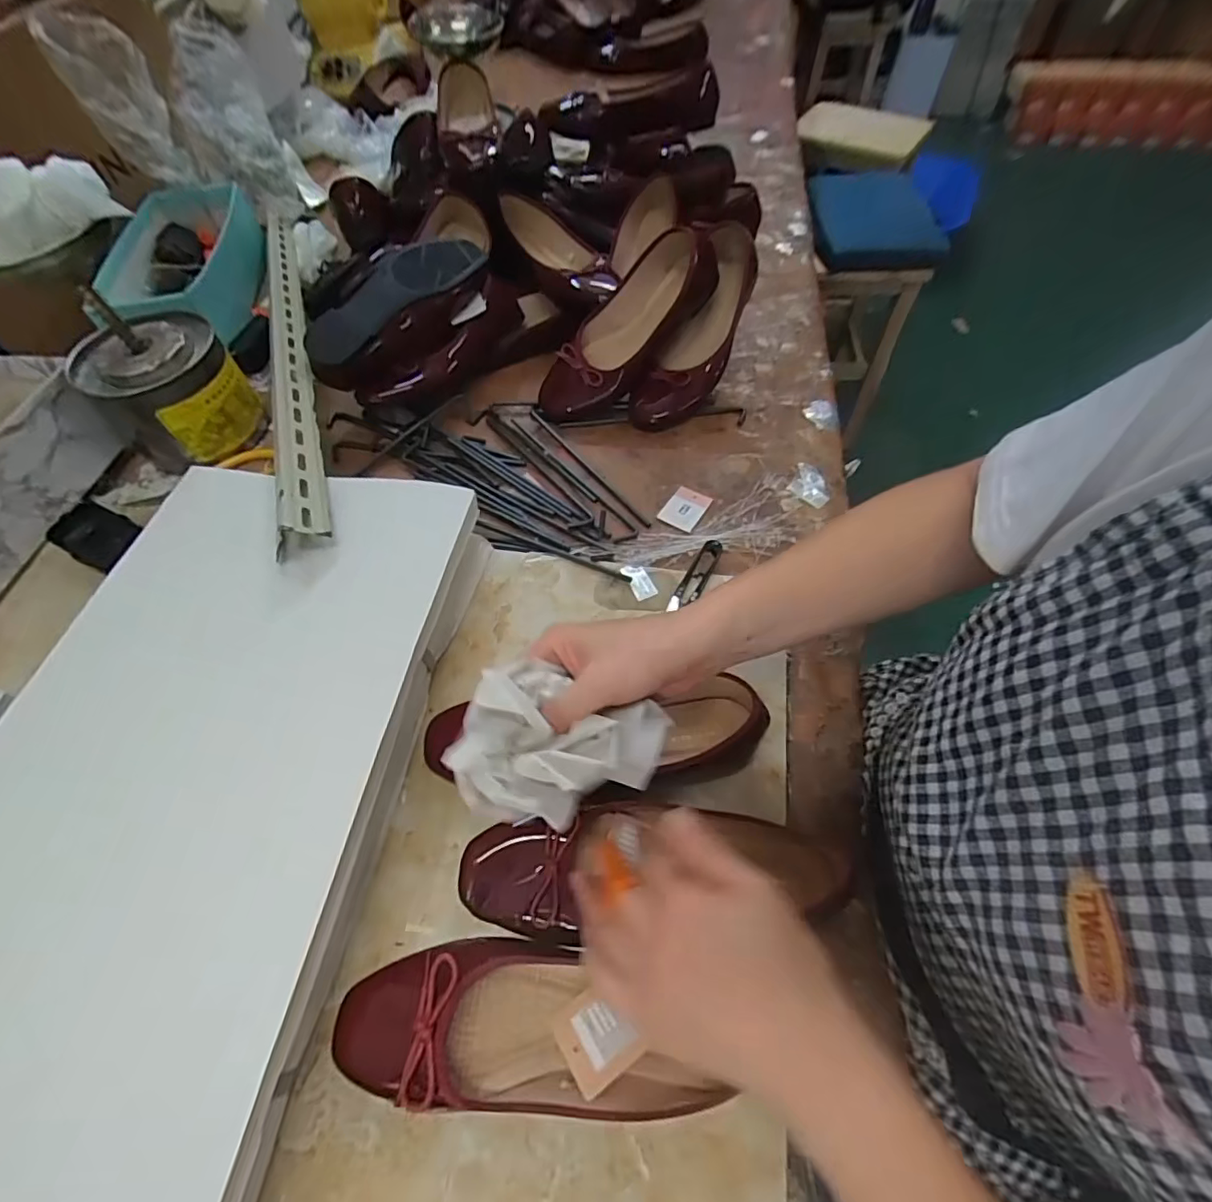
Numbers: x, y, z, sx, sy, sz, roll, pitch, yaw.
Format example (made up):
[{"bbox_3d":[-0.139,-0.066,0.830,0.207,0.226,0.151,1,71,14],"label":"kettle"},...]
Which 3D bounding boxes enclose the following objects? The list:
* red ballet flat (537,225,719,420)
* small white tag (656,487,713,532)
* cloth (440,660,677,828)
[{"bbox_3d":[0.021,-0.298,0.626,0.250,0.071,0.089,-42,58,20],"label":"red ballet flat"},{"bbox_3d":[0.081,-0.094,0.572,0.039,0.004,0.050,27,66,16],"label":"small white tag"},{"bbox_3d":[-0.022,0.077,0.298,0.109,0.031,0.080,18,61,-5],"label":"cloth"}]

